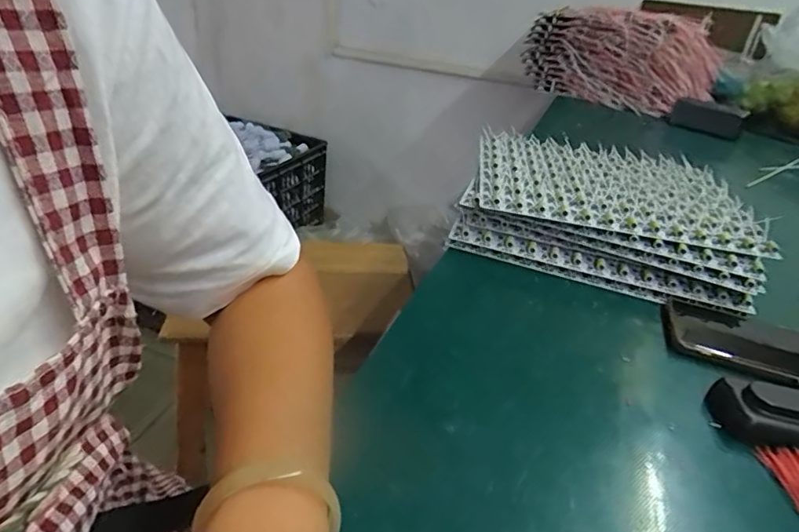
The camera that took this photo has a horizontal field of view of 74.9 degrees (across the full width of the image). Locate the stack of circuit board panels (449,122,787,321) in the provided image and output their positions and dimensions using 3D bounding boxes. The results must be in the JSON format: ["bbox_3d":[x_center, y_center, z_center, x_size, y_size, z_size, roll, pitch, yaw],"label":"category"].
[{"bbox_3d":[0.236,-0.072,0.622,0.309,0.061,0.296,13,32,10],"label":"stack of circuit board panels"}]

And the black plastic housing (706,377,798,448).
[{"bbox_3d":[0.275,0.106,0.356,0.104,0.026,0.046,17,33,16],"label":"black plastic housing"}]

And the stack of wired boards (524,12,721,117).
[{"bbox_3d":[0.471,-0.459,1.155,0.387,0.187,0.094,29,39,33],"label":"stack of wired boards"}]

